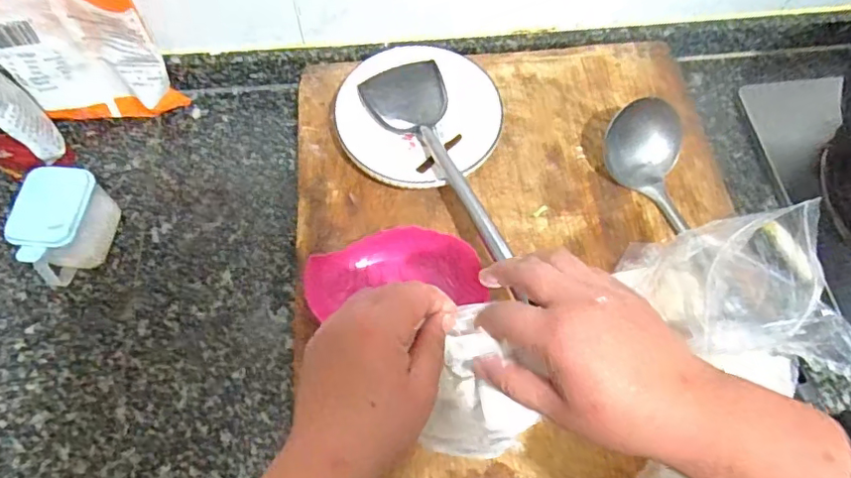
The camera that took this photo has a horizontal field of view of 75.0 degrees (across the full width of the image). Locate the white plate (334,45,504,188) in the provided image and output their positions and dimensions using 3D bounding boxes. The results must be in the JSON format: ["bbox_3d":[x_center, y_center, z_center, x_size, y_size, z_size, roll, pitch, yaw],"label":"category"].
[{"bbox_3d":[-0.008,-0.133,0.596,0.167,0.041,0.155,0,63,-1],"label":"white plate"}]

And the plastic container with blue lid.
[{"bbox_3d":[-0.359,-0.011,0.553,0.055,0.090,0.095,10,64,4],"label":"plastic container with blue lid"}]

